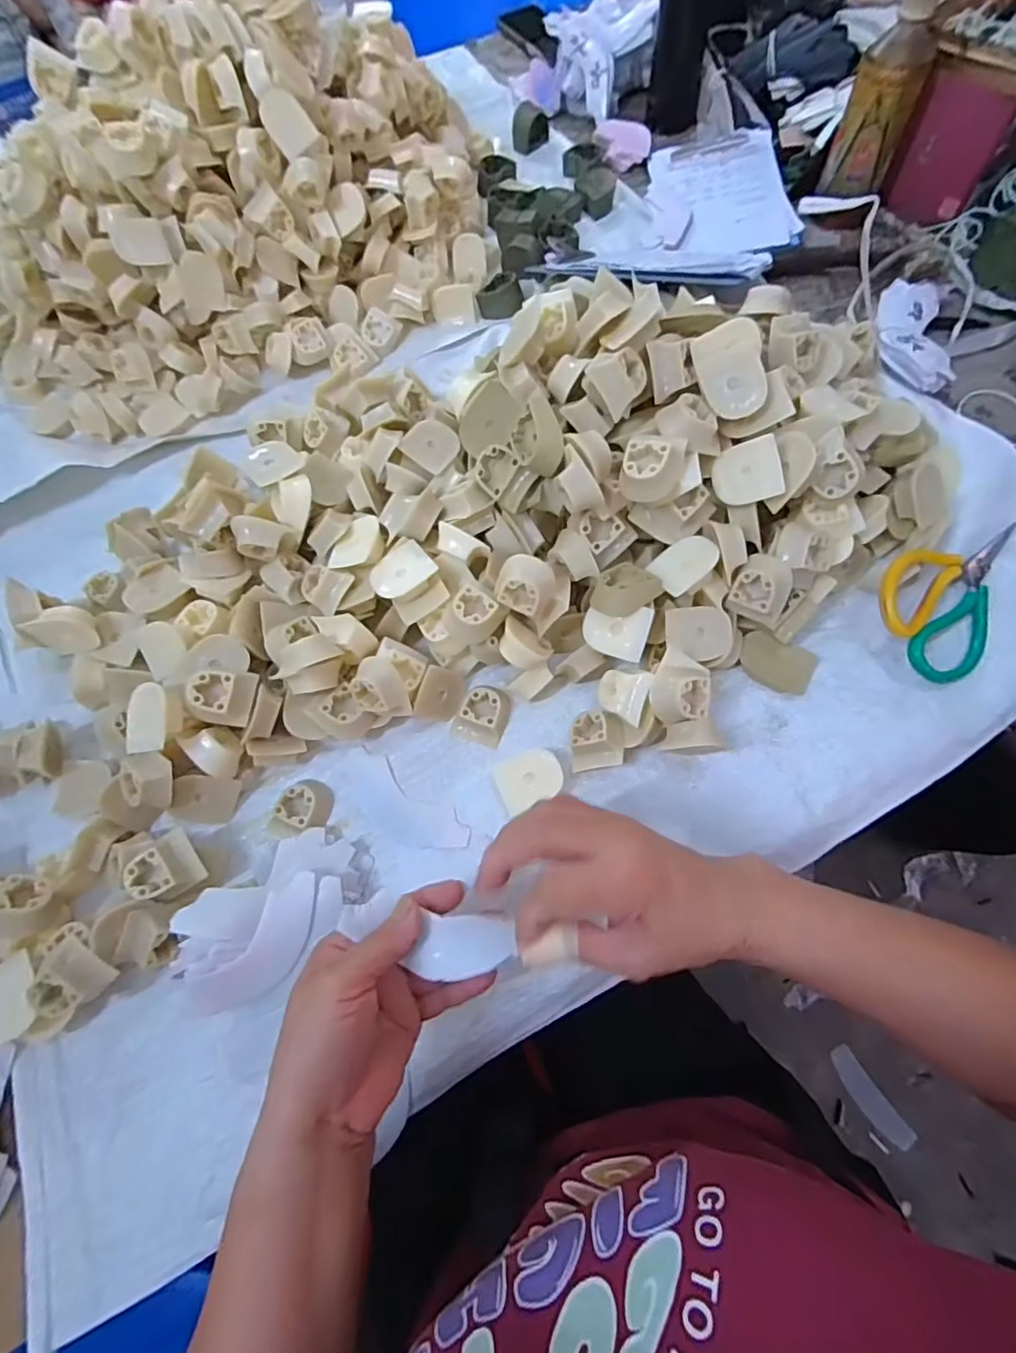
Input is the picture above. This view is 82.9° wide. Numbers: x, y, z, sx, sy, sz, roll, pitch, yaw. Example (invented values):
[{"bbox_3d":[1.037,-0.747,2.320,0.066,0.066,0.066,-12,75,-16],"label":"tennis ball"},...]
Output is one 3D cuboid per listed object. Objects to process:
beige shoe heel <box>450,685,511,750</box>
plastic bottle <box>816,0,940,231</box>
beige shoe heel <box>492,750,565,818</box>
[{"bbox_3d":[-0.020,0.029,0.466,0.040,0.018,0.048,18,69,10],"label":"beige shoe heel"},{"bbox_3d":[0.387,-0.592,0.598,0.060,0.157,0.056,15,68,9],"label":"plastic bottle"},{"bbox_3d":[0.015,0.077,0.445,0.047,0.020,0.044,-23,67,-7],"label":"beige shoe heel"}]

